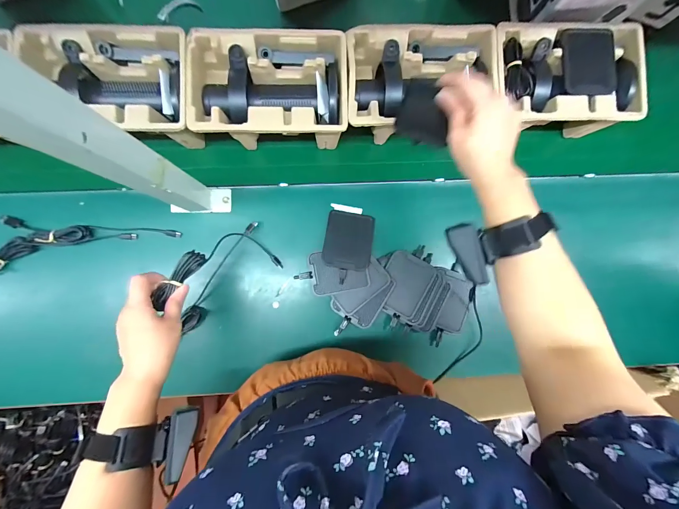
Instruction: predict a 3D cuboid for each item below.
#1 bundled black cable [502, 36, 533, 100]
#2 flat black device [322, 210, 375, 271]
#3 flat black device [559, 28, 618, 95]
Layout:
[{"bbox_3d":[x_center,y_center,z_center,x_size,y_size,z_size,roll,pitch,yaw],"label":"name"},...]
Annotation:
[{"bbox_3d":[0.267,-0.281,0.455,0.034,0.014,0.089,-7,89,-1],"label":"bundled black cable"},{"bbox_3d":[0.017,-0.025,0.524,0.082,0.019,0.097,9,89,-1],"label":"flat black device"},{"bbox_3d":[0.377,-0.295,0.457,0.079,0.008,0.095,-1,89,-1],"label":"flat black device"}]

